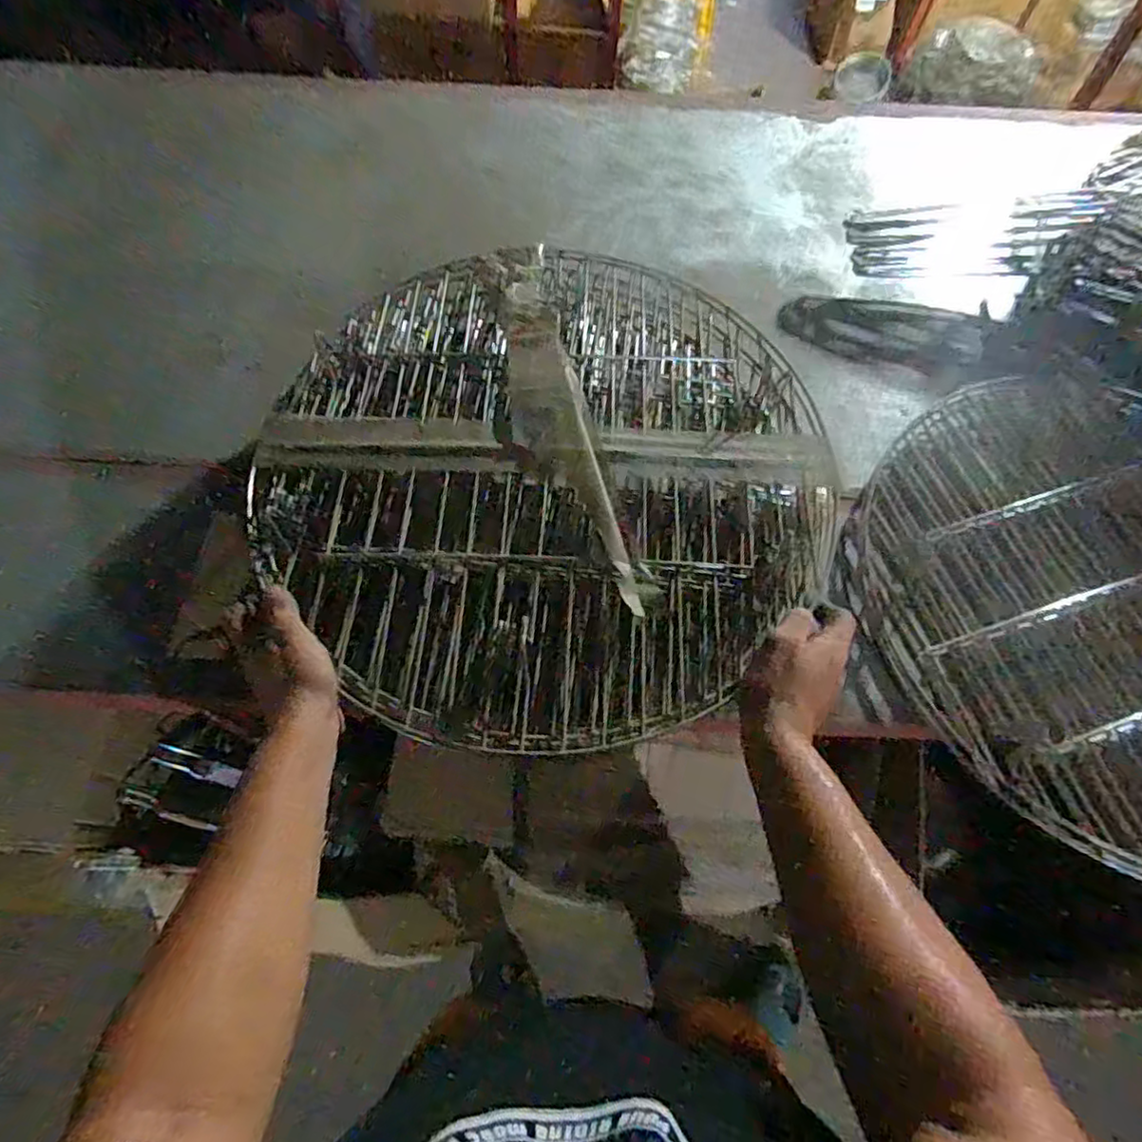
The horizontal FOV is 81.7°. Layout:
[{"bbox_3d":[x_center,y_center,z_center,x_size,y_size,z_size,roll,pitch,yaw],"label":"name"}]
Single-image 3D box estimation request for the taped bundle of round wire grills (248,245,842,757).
[{"bbox_3d":[-0.018,-0.101,0.604,0.495,0.035,0.505,-5,64,-6],"label":"taped bundle of round wire grills"}]

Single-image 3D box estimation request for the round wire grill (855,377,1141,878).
[{"bbox_3d":[0.545,0.021,0.649,0.483,0.034,0.498,-1,64,2],"label":"round wire grill"}]

